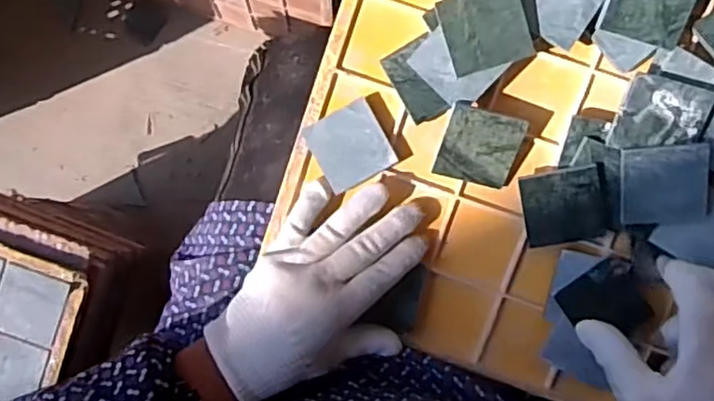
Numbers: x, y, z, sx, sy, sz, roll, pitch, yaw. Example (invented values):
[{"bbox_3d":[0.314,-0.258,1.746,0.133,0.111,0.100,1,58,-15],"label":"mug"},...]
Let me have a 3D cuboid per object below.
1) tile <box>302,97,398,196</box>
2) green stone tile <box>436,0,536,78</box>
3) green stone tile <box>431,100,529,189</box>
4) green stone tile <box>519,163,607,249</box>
[{"bbox_3d":[-0.004,-0.036,0.428,0.048,0.007,0.050,-26,91,4],"label":"tile"},{"bbox_3d":[0.079,-0.109,0.395,0.050,0.006,0.054,-17,98,9],"label":"green stone tile"},{"bbox_3d":[0.080,-0.034,0.417,0.048,0.005,0.050,15,117,-3],"label":"green stone tile"},{"bbox_3d":[0.135,0.005,0.416,0.050,0.005,0.049,-12,104,12],"label":"green stone tile"}]

